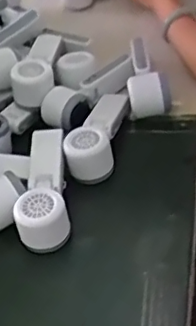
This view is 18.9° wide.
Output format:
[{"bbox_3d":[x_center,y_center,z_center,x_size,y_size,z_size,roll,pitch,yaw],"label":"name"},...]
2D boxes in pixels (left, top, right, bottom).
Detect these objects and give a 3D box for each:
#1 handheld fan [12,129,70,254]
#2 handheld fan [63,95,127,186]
[{"bbox_3d":[-0.066,0.031,0.715,0.061,0.053,0.158,-9,42,3],"label":"handheld fan"},{"bbox_3d":[0.001,-0.041,0.778,0.059,0.056,0.147,2,44,14],"label":"handheld fan"}]

